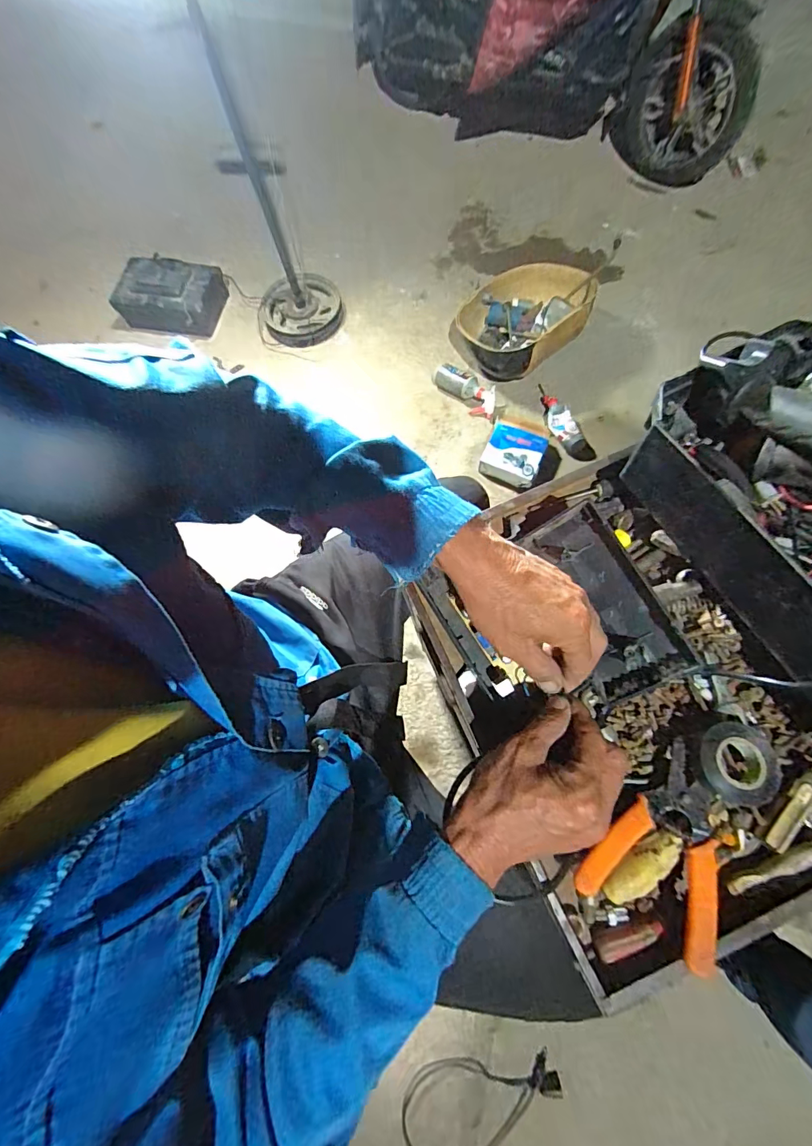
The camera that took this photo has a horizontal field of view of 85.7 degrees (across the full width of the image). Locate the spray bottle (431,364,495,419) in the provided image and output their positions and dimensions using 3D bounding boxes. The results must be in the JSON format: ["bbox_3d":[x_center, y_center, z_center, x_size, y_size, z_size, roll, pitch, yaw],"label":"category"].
[{"bbox_3d":[0.172,-0.535,1.287,0.217,0.080,0.076,37,77,14],"label":"spray bottle"}]

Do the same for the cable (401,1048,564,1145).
[{"bbox_3d":[0.140,0.985,0.805,0.293,0.030,0.137,-9,70,0],"label":"cable"}]

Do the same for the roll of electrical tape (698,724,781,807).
[{"bbox_3d":[0.274,0.155,0.359,0.057,0.014,0.062,-1,71,3],"label":"roll of electrical tape"}]

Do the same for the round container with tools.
[{"bbox_3d":[0.317,-0.717,1.253,0.353,0.142,0.327,-1,71,3],"label":"round container with tools"}]

